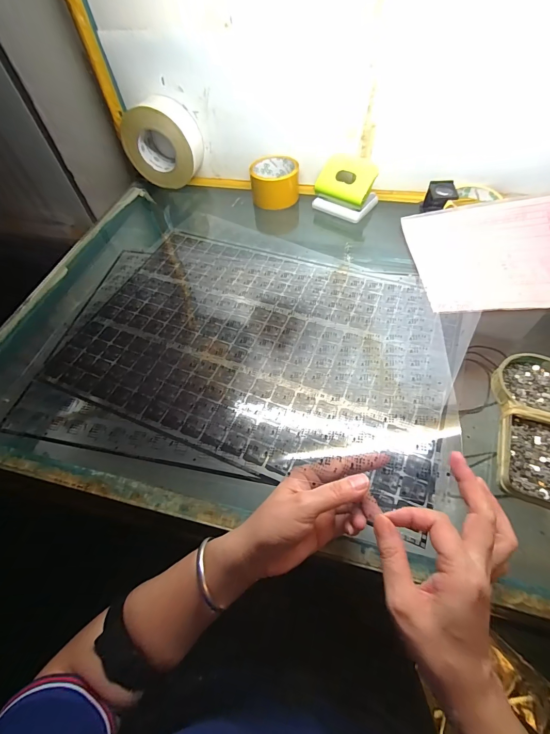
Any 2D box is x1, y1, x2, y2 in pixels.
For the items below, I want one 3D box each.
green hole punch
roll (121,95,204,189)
[{"bbox_3d":[0.127,-0.321,0.576,0.099,0.070,0.075,37,66,24],"label":"green hole punch"},{"bbox_3d":[-0.218,-0.430,0.627,0.140,0.127,0.065,12,58,12],"label":"roll"}]

